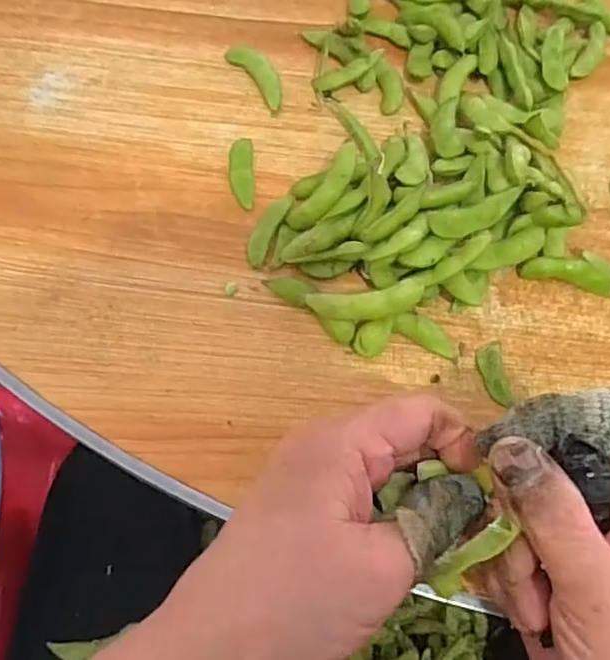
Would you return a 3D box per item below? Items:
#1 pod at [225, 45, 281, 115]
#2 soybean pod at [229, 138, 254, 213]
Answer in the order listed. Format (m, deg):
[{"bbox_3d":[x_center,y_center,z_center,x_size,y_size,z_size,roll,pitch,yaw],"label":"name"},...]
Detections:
[{"bbox_3d":[-0.027,-0.150,0.355,0.015,0.009,0.052,-31,72,-14],"label":"pod"},{"bbox_3d":[-0.035,-0.086,0.330,0.013,0.004,0.045,-2,68,-3],"label":"soybean pod"}]

